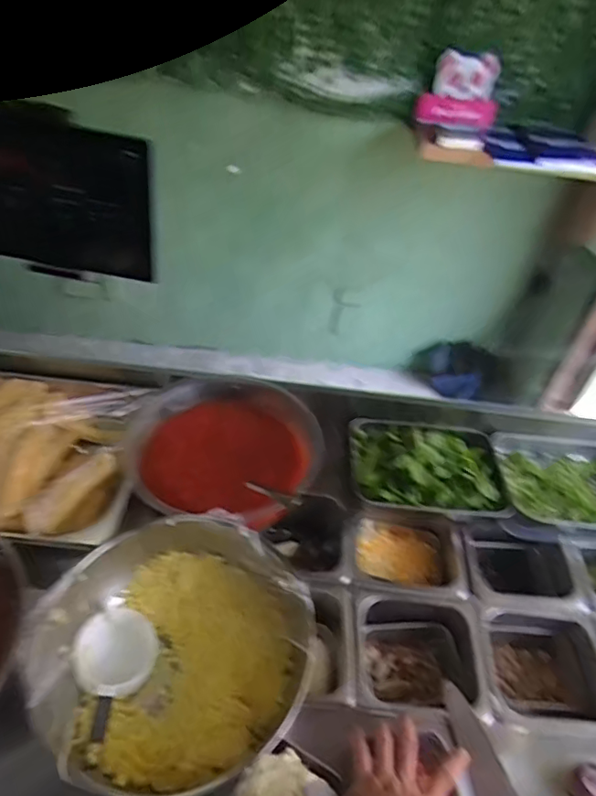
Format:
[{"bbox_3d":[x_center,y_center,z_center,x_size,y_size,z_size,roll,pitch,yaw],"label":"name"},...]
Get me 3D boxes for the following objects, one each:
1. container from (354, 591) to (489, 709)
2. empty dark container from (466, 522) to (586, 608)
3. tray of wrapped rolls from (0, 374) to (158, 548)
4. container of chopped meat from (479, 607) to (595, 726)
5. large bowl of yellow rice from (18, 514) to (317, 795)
[{"bbox_3d":[0.160,0.366,0.768,0.172,0.090,0.156,4,45,-3],"label":"container"},{"bbox_3d":[0.348,0.286,0.888,0.177,0.104,0.117,5,45,-3],"label":"empty dark container"},{"bbox_3d":[-0.416,0.075,0.844,0.323,0.094,0.319,3,45,-4],"label":"tray of wrapped rolls"},{"bbox_3d":[0.335,0.387,0.778,0.172,0.090,0.163,5,45,-2],"label":"container of chopped meat"},{"bbox_3d":[-0.141,0.303,0.649,0.290,0.118,0.271,4,45,-4],"label":"large bowl of yellow rice"}]

